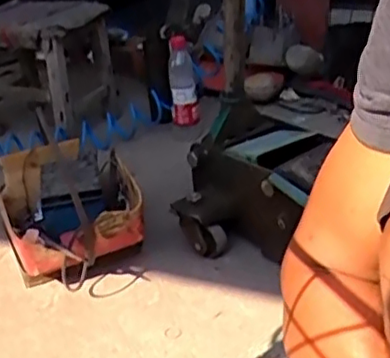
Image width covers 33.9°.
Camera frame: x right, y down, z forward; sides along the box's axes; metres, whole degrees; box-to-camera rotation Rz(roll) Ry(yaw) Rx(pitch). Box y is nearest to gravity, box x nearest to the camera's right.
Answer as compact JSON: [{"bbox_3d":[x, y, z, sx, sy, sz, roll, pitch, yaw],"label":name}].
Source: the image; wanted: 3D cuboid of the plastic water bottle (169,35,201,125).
[{"bbox_3d":[-0.023,-0.206,1.342,0.059,0.176,0.063,-3,28,0],"label":"plastic water bottle"}]

